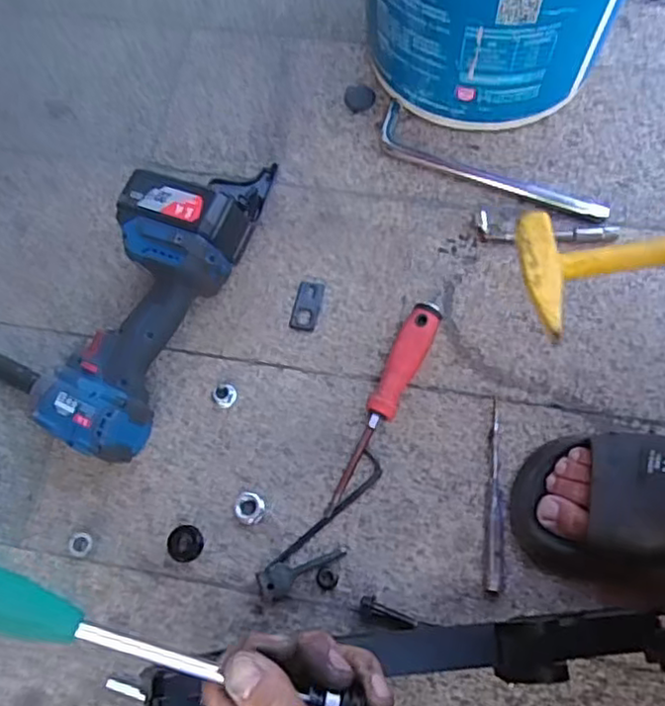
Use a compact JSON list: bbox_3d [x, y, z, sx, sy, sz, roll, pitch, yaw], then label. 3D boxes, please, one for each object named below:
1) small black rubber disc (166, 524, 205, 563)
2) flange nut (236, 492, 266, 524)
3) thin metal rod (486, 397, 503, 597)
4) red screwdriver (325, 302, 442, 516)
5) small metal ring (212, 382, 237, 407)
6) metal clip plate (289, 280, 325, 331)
[{"bbox_3d":[-0.128,0.164,0.580,0.031,0.006,0.030,-1,69,3],"label":"small black rubber disc"},{"bbox_3d":[-0.072,0.134,0.582,0.026,0.008,0.027,-1,69,3],"label":"flange nut"},{"bbox_3d":[0.141,0.120,0.575,0.012,0.010,0.165,5,70,5],"label":"thin metal rod"},{"bbox_3d":[0.047,0.043,0.605,0.028,0.029,0.214,25,73,12],"label":"red screwdriver"},{"bbox_3d":[-0.101,0.038,0.623,0.022,0.010,0.024,-1,69,3],"label":"small metal ring"},{"bbox_3d":[-0.025,-0.048,0.657,0.026,0.004,0.052,11,70,7],"label":"metal clip plate"}]

